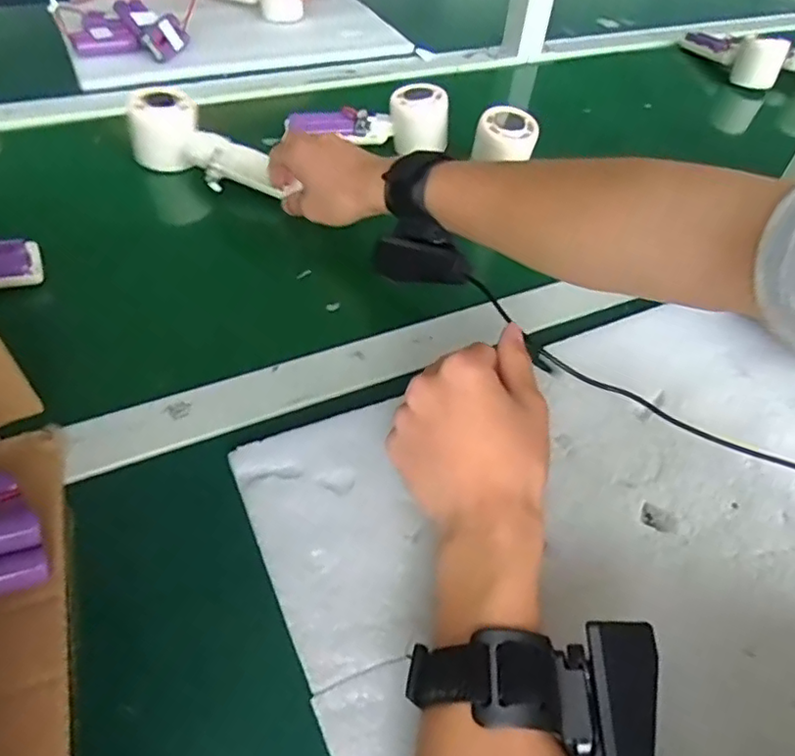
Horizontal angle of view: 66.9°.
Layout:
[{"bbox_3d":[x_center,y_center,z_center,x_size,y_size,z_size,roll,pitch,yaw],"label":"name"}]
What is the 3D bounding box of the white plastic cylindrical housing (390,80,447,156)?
[{"bbox_3d":[0.021,-0.261,0.603,0.055,0.052,0.048,2,49,-3],"label":"white plastic cylindrical housing"}]

